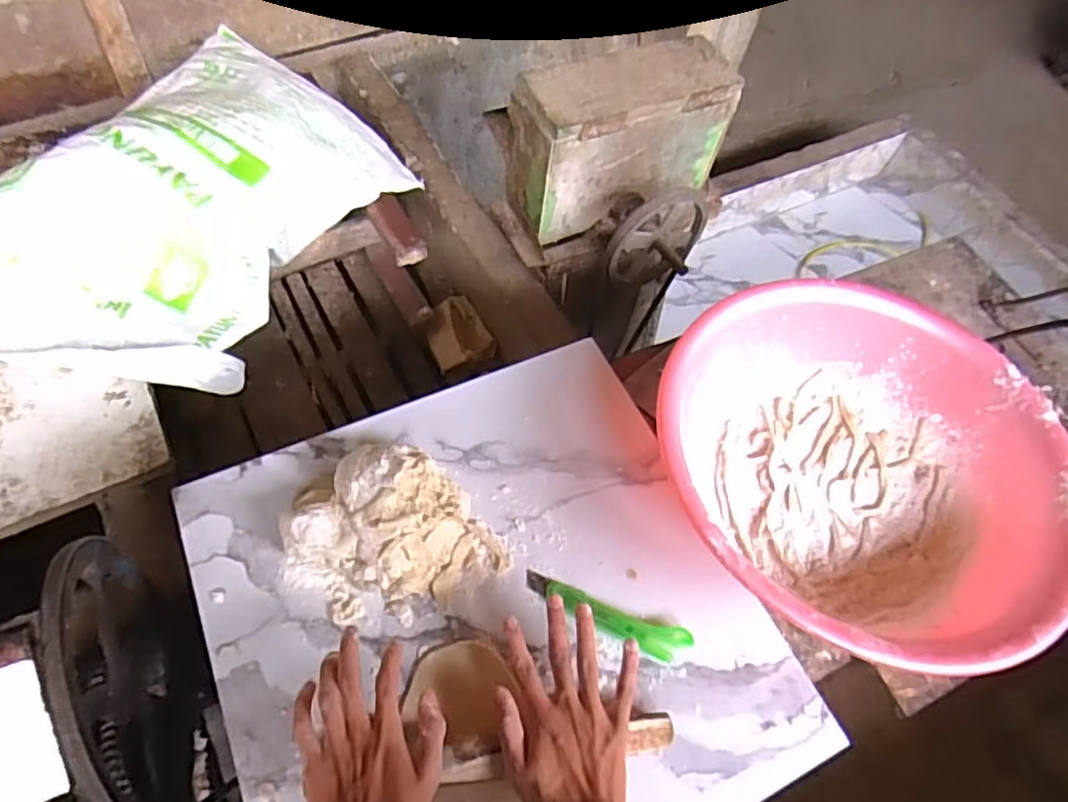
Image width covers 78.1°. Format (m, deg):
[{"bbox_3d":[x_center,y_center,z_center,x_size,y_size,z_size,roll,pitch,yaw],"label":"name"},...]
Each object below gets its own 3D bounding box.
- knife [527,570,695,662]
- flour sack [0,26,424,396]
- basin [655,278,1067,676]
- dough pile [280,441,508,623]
[{"bbox_3d":[0.069,0.206,0.631,0.165,0.014,0.034,20,62,9],"label":"knife"},{"bbox_3d":[-0.508,-0.304,0.998,0.418,0.183,0.672,20,62,9],"label":"flour sack"},{"bbox_3d":[0.328,0.071,0.685,0.392,0.135,0.387,1,61,-1],"label":"basin"},{"bbox_3d":[-0.144,0.127,0.631,0.192,0.063,0.161,36,66,17],"label":"dough pile"}]

